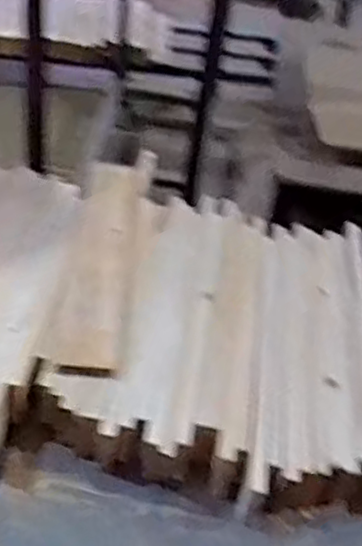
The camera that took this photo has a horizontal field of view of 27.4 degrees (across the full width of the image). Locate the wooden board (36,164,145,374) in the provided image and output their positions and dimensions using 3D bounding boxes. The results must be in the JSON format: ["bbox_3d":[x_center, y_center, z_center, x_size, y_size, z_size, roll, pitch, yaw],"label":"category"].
[{"bbox_3d":[-0.126,-0.040,1.162,0.105,0.017,0.484,6,42,-2],"label":"wooden board"}]

